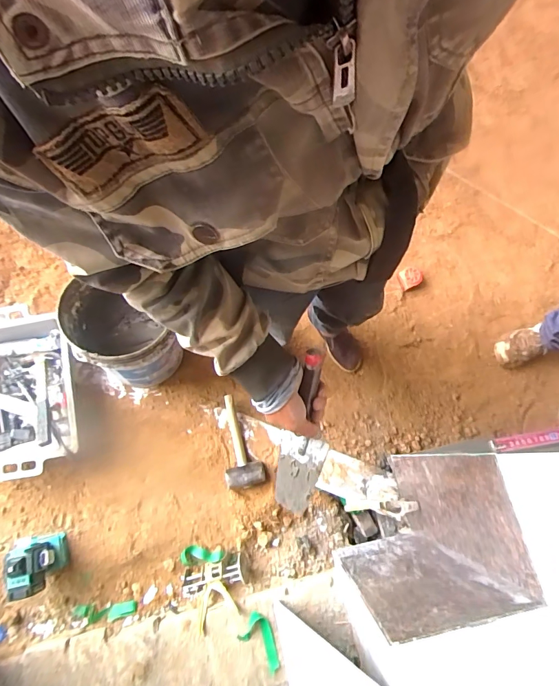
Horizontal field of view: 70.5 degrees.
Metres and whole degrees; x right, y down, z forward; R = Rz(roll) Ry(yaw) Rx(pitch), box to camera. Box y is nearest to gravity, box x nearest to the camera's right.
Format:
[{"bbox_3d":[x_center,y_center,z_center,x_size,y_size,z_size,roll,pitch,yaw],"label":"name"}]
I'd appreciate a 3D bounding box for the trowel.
[{"bbox_3d":[0.038,0.144,0.604,0.071,0.314,0.052,7,33,2],"label":"trowel"}]

